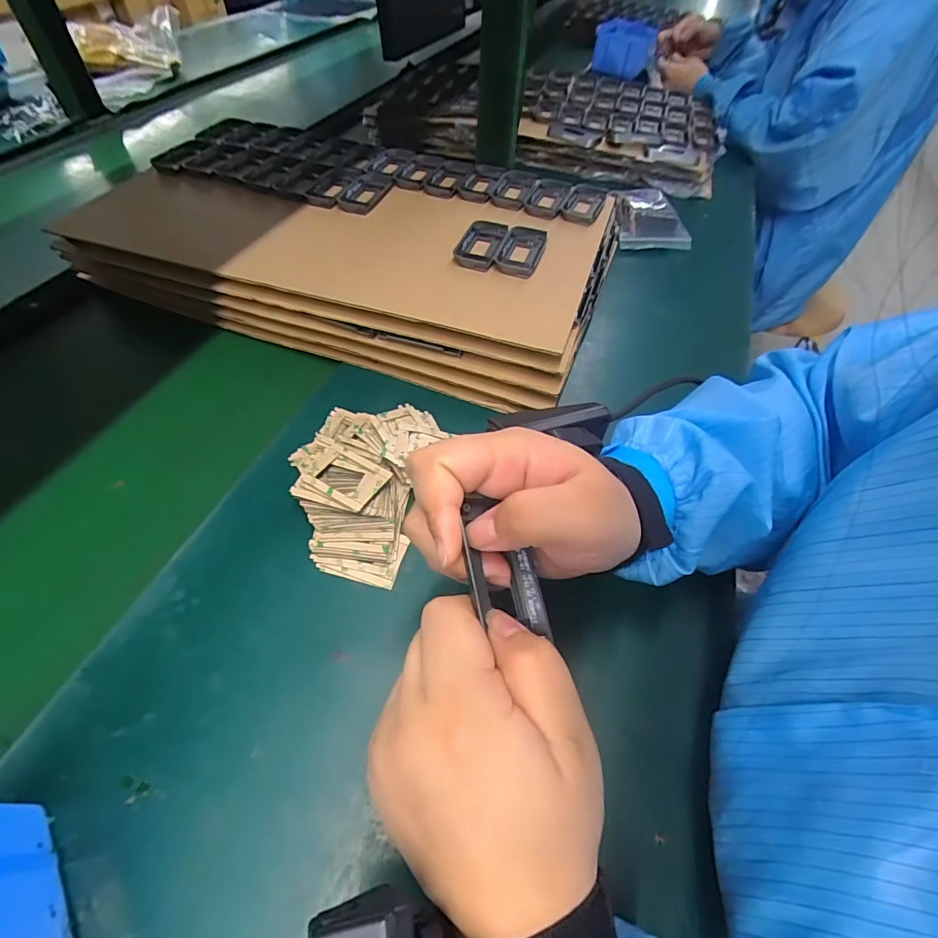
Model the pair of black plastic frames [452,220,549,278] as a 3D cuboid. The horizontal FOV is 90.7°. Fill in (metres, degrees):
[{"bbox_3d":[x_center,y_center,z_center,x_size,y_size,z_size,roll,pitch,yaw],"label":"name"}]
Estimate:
[{"bbox_3d":[0.030,-0.210,0.437,0.076,0.009,0.077,15,55,9],"label":"pair of black plastic frames"}]

